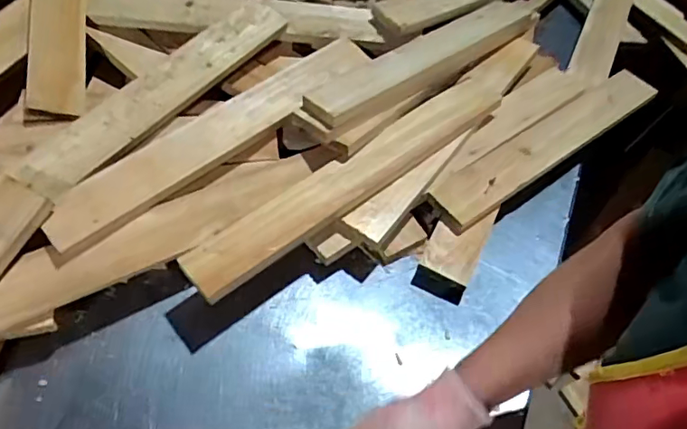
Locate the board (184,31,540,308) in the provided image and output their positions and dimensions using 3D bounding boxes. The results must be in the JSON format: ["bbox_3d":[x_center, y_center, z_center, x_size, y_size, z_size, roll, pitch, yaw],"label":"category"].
[{"bbox_3d":[0.085,-0.110,0.764,0.688,0.034,0.087,-34,60,-26],"label":"board"}]

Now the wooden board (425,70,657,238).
[{"bbox_3d":[0.317,-0.114,0.817,0.465,0.034,0.070,-31,60,-23],"label":"wooden board"}]

